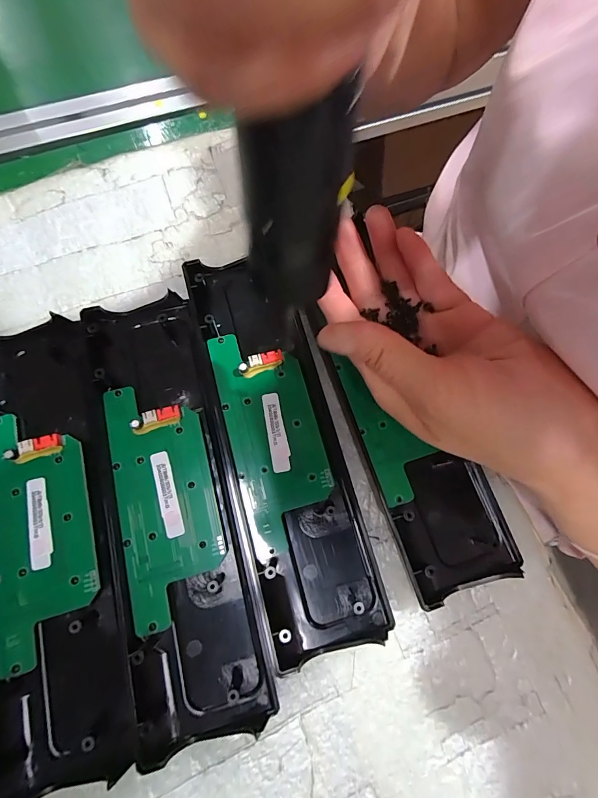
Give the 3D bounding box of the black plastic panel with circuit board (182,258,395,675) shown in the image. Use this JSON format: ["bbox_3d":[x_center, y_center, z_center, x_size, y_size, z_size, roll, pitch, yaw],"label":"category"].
[{"bbox_3d":[-0.011,0.018,0.234,0.069,0.017,0.245,-15,74,-6],"label":"black plastic panel with circuit board"}]

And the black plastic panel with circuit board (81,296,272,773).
[{"bbox_3d":[-0.076,0.053,0.220,0.070,0.015,0.245,-14,75,-6],"label":"black plastic panel with circuit board"}]

